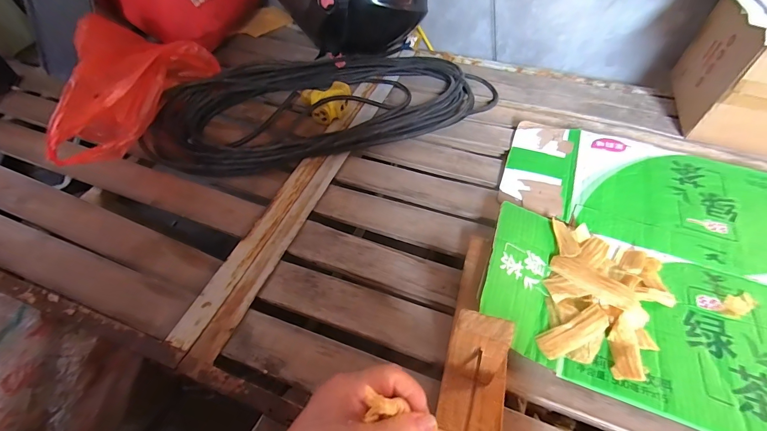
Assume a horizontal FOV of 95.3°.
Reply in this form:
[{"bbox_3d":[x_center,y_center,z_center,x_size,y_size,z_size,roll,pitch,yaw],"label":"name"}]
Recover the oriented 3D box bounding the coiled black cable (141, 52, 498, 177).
[{"bbox_3d":[-0.101,-0.230,0.661,0.618,0.061,0.304,-13,52,-7],"label":"coiled black cable"}]

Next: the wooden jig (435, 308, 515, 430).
[{"bbox_3d":[0.073,0.160,0.284,0.062,0.109,0.123,11,53,12],"label":"wooden jig"}]

